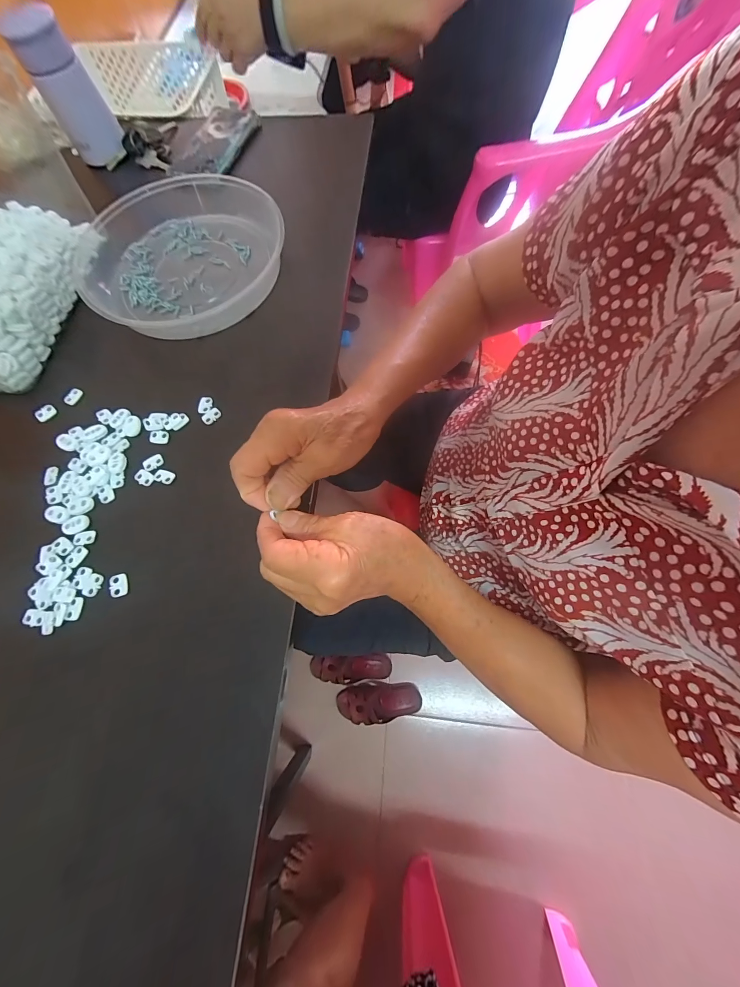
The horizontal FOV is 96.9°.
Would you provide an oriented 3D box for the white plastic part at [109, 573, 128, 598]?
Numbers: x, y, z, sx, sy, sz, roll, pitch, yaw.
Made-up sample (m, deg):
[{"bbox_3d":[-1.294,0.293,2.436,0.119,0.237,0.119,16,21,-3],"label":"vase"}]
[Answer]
[{"bbox_3d":[-0.218,0.080,0.284,0.014,0.004,0.019,-22,72,-5],"label":"white plastic part"}]

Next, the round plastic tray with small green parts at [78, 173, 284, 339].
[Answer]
[{"bbox_3d":[-0.220,-0.282,0.388,0.231,0.042,0.221,-1,71,2],"label":"round plastic tray with small green parts"}]

